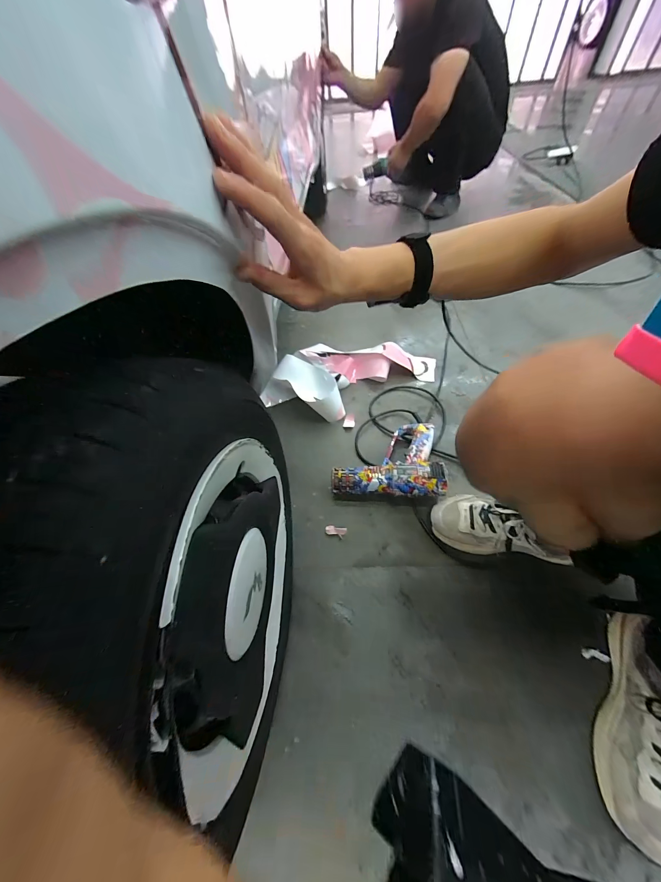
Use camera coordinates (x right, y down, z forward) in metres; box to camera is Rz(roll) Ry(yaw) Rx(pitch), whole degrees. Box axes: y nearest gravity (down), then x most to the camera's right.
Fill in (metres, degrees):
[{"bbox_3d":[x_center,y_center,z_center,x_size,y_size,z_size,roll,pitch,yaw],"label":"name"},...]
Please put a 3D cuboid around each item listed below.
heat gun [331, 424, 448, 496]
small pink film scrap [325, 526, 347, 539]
[{"bbox_3d":[0.117,0.034,0.627,0.215,0.077,0.170,1,54,5],"label":"heat gun"},{"bbox_3d":[0.010,0.178,0.583,0.042,0.009,0.020,4,57,16],"label":"small pink film scrap"}]

